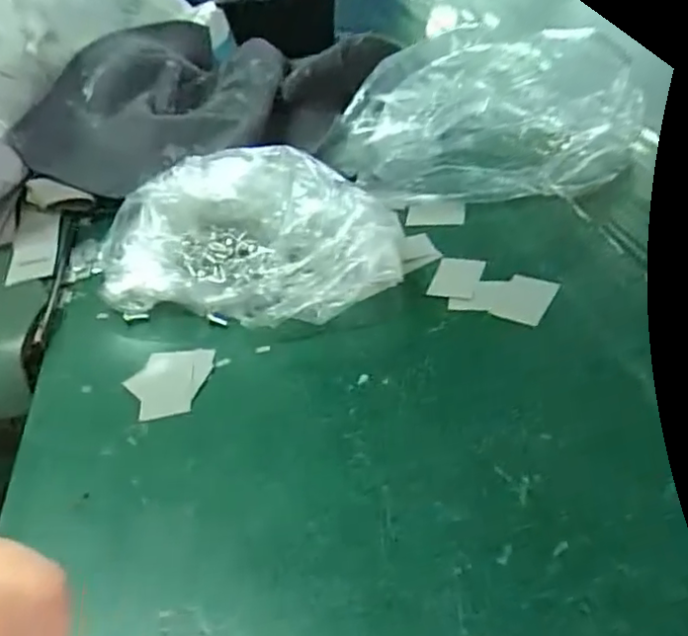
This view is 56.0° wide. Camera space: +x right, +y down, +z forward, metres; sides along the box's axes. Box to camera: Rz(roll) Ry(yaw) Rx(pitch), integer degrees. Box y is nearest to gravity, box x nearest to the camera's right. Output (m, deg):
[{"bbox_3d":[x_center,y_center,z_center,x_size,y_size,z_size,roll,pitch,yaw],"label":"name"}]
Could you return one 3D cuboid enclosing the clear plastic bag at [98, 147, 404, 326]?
[{"bbox_3d":[-0.055,-0.045,0.333,0.166,0.040,0.093,6,40,19],"label":"clear plastic bag"}]

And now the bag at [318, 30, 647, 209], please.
[{"bbox_3d":[0.082,-0.120,0.374,0.181,0.070,0.089,1,39,12],"label":"bag"}]

